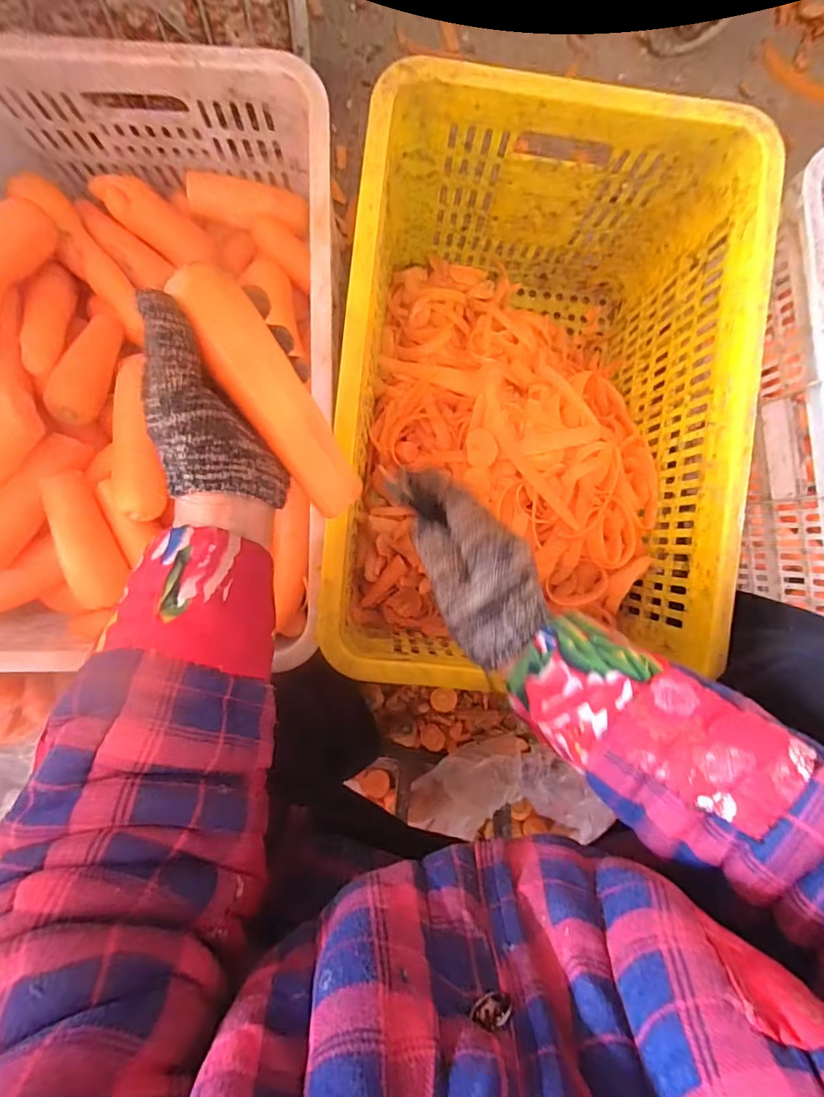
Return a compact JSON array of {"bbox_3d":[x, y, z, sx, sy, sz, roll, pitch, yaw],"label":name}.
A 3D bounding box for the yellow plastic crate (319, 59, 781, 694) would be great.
[{"bbox_3d":[0.112,-0.139,0.568,0.356,0.285,0.515,5,90,-4],"label":"yellow plastic crate"}]

